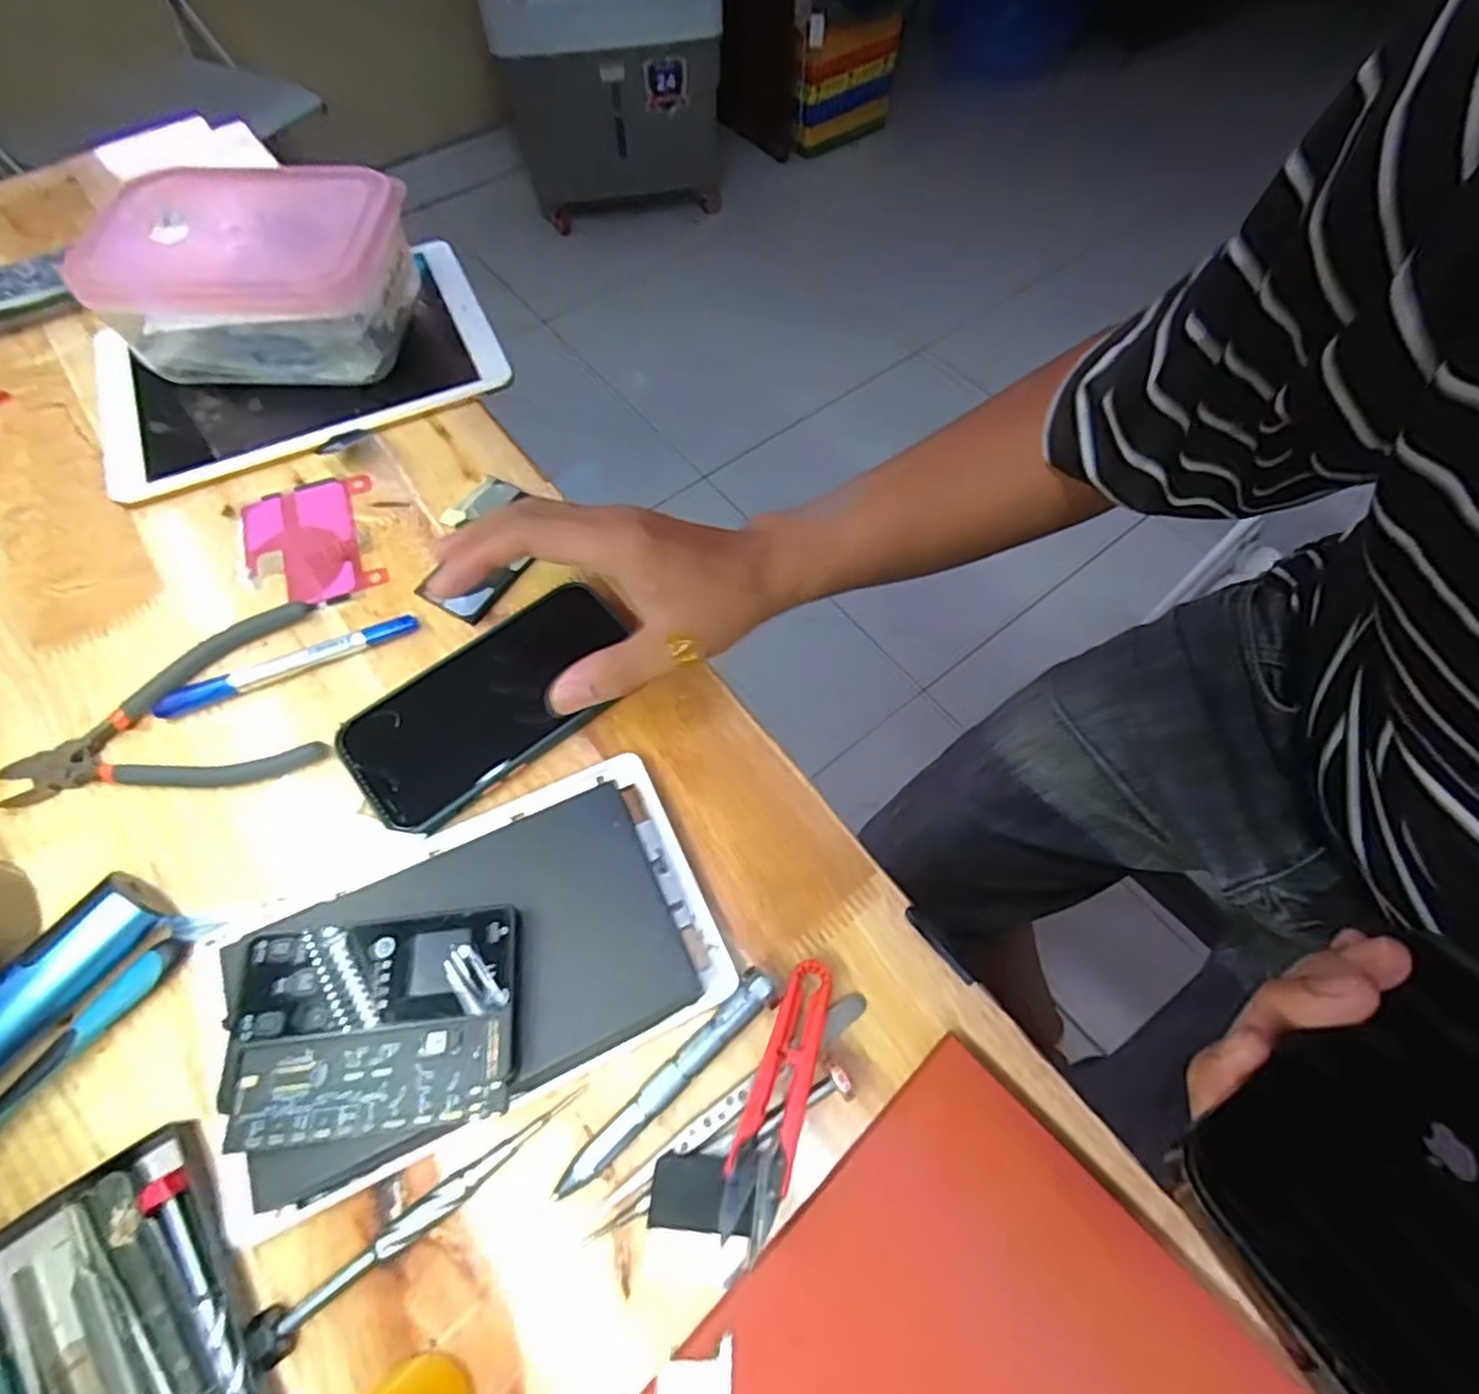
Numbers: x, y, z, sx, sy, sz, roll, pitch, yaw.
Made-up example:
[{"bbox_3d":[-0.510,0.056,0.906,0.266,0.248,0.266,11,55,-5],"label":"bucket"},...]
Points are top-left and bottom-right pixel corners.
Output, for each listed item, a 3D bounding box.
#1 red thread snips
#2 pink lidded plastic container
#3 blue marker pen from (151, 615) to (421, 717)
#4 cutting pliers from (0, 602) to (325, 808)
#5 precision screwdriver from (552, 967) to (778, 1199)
[{"bbox_3d":[0.014,0.157,0.274,0.022,0.016,0.110,18,63,8],"label":"red thread snips"},{"bbox_3d":[-0.297,-0.265,0.458,0.162,0.095,0.107,-3,62,-3],"label":"pink lidded plastic container"},{"bbox_3d":[-0.238,-0.018,0.378,0.131,0.008,0.014,-23,65,-13],"label":"blue marker pen"},{"bbox_3d":[-0.291,0.015,0.360,0.147,0.011,0.095,-20,65,-11],"label":"cutting pliers"},{"bbox_3d":[-0.027,0.151,0.280,0.014,0.016,0.106,41,69,18],"label":"precision screwdriver"}]

